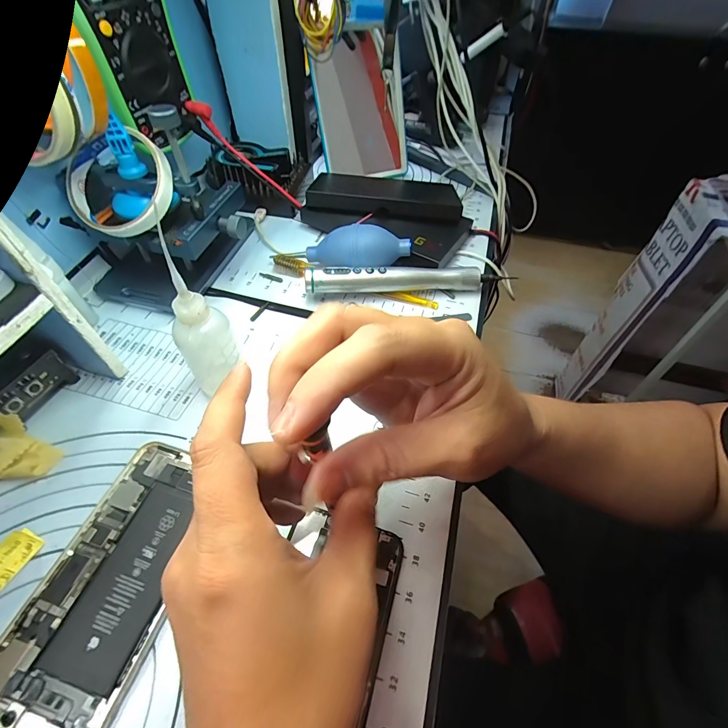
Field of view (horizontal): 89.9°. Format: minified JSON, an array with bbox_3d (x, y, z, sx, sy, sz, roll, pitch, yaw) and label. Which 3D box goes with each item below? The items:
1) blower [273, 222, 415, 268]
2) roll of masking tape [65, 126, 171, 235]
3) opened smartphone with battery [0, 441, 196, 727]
[{"bbox_3d":[-0.022,-0.109,0.366,0.135,0.046,0.038,5,52,4],"label":"blower"},{"bbox_3d":[-0.197,-0.145,0.292,0.083,0.013,0.081,0,91,6],"label":"roll of masking tape"},{"bbox_3d":[-0.145,0.120,0.214,0.074,0.005,0.146,10,52,7],"label":"opened smartphone with battery"}]

